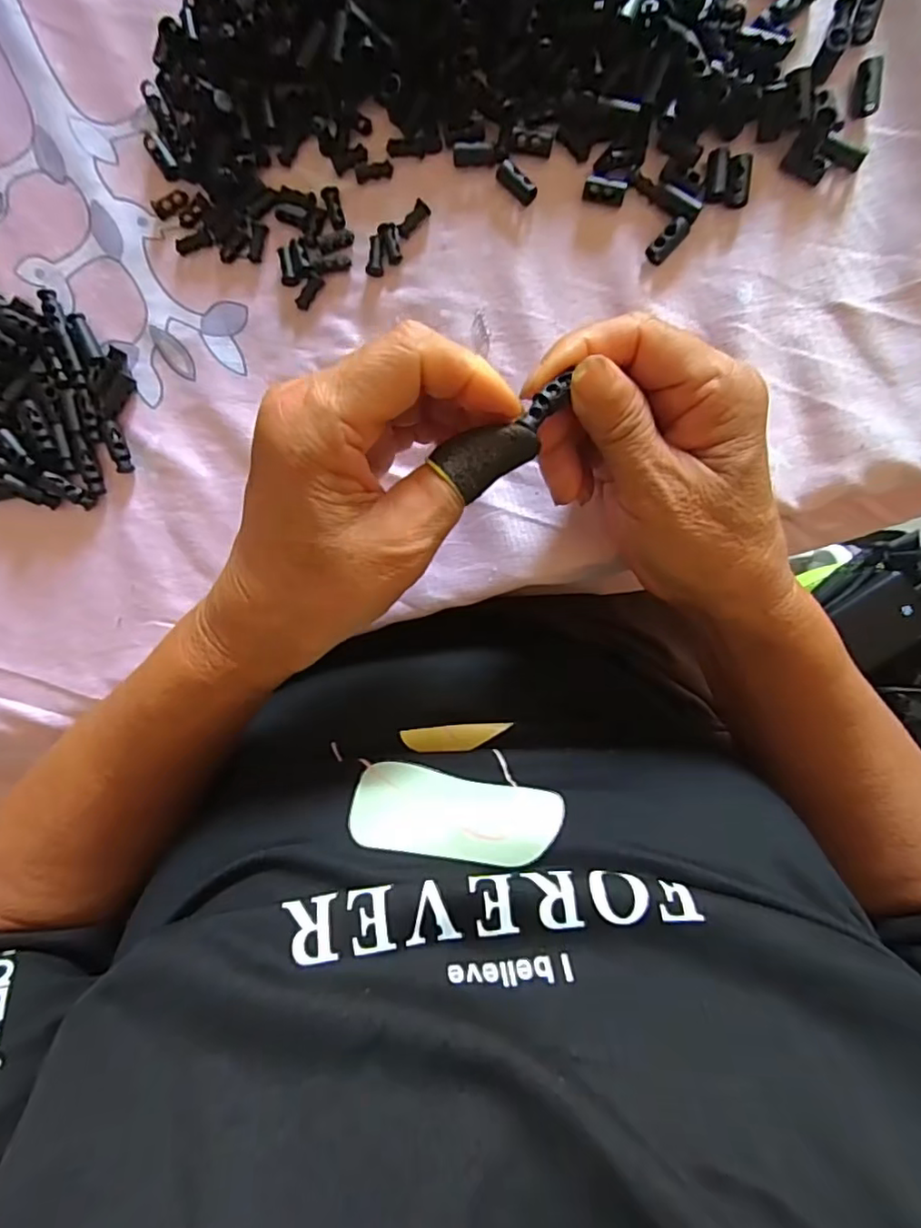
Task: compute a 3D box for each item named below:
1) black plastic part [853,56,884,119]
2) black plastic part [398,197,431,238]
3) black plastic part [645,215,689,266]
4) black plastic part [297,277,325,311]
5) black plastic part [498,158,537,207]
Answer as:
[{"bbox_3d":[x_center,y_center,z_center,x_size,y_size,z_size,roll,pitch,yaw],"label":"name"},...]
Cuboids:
[{"bbox_3d":[0.167,-0.216,0.246,0.008,0.005,0.019,-5,112,7],"label":"black plastic part"},{"bbox_3d":[-0.021,-0.179,0.273,0.017,0.006,0.006,-44,90,9],"label":"black plastic part"},{"bbox_3d":[0.090,-0.162,0.261,0.010,0.007,0.019,42,99,0],"label":"black plastic part"},{"bbox_3d":[-0.071,-0.151,0.282,0.006,0.004,0.016,37,99,1],"label":"black plastic part"},{"bbox_3d":[0.025,-0.191,0.265,0.020,0.007,0.008,41,99,1],"label":"black plastic part"}]

